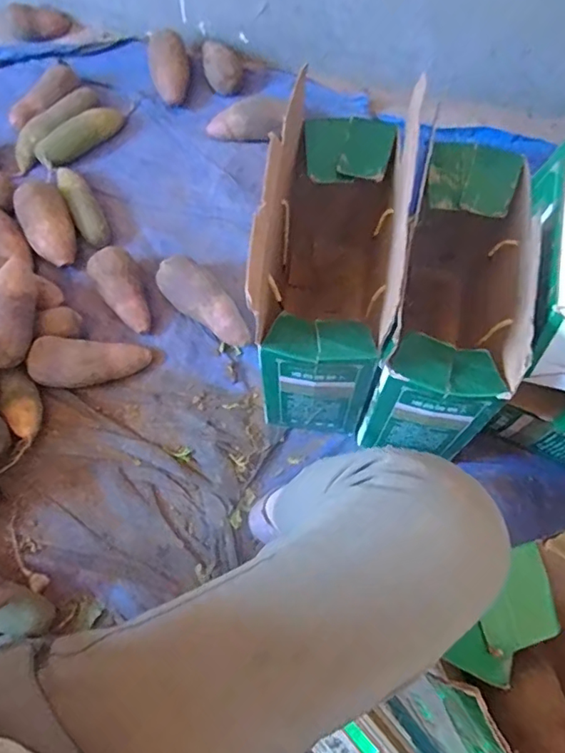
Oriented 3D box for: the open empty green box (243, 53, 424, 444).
[{"bbox_3d":[0.056,-0.157,0.726,0.152,0.339,0.379,10,65,1],"label":"open empty green box"}]

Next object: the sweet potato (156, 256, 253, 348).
[{"bbox_3d":[-0.128,-0.120,0.880,0.072,0.074,0.183,-41,74,-19],"label":"sweet potato"}]

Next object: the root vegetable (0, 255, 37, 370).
[{"bbox_3d":[-0.403,-0.091,0.797,0.060,0.069,0.169,1,65,-3],"label":"root vegetable"}]

